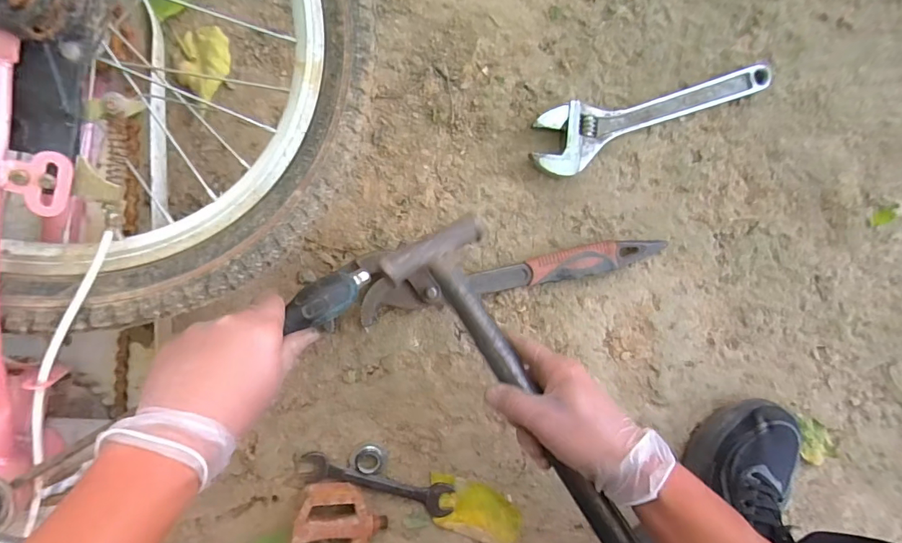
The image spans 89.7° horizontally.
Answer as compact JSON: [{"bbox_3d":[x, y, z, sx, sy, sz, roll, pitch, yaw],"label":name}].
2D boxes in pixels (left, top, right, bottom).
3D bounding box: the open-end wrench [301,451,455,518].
[{"bbox_3d":[-0.072,0.219,0.462,0.157,0.009,0.032,19,88,-8],"label":"open-end wrench"}]

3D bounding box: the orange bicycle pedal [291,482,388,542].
[{"bbox_3d":[-0.109,0.253,0.445,0.091,0.034,0.075,8,90,-9],"label":"orange bicycle pedal"}]

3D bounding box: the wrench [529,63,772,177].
[{"bbox_3d":[0.214,-0.179,0.487,0.284,0.021,0.066,-25,94,-7],"label":"wrench"}]

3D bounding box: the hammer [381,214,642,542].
[{"bbox_3d":[0.079,0.124,0.361,0.090,0.025,0.375,-31,78,-7],"label":"hammer"}]

